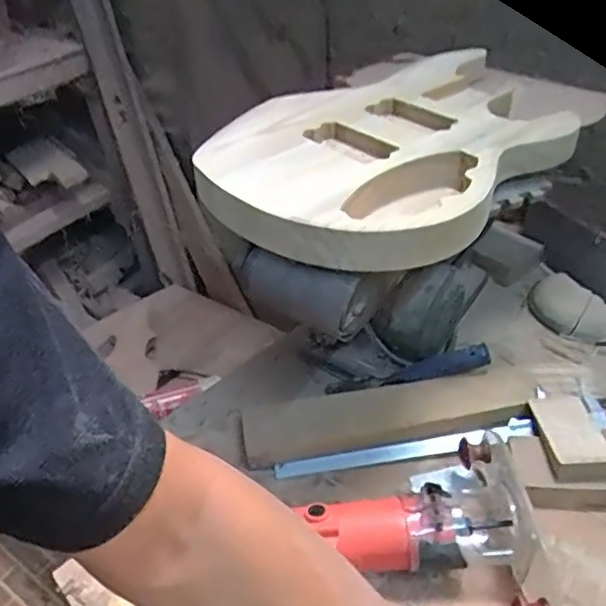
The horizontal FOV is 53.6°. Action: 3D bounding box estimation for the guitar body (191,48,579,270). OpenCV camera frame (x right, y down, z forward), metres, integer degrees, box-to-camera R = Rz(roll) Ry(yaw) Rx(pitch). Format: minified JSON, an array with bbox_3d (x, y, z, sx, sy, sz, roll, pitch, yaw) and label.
[{"bbox_3d":[0.087,-0.177,0.643,0.314,0.065,0.389,32,59,30],"label":"guitar body"}]

